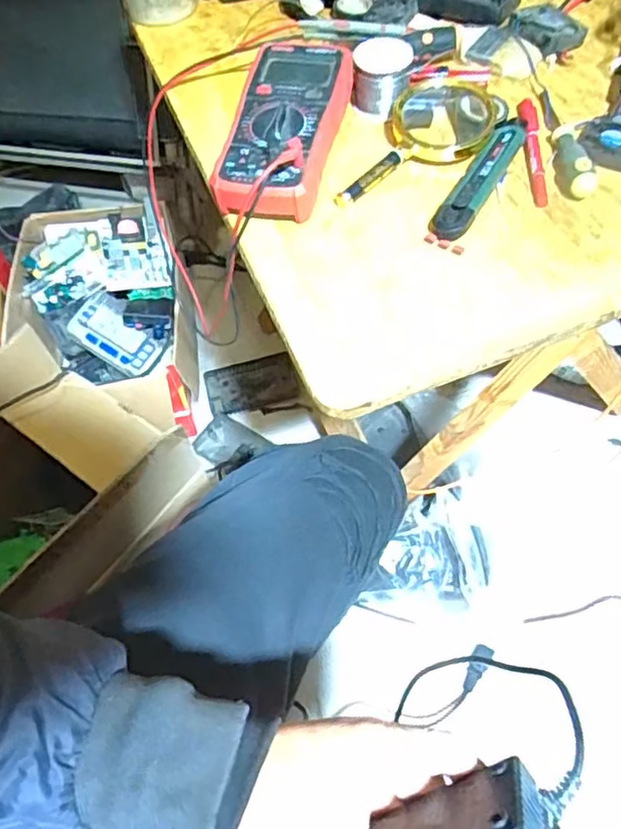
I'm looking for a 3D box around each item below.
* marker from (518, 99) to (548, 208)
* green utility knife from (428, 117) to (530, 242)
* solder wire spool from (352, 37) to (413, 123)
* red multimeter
[{"bbox_3d":[0.199,-0.239,0.556,0.017,0.010,0.142,3,59,6],"label":"marker"},{"bbox_3d":[0.147,-0.208,0.537,0.033,0.015,0.158,25,64,18],"label":"green utility knife"},{"bbox_3d":[0.067,-0.321,0.592,0.053,0.056,0.053,3,59,6],"label":"solder wire spool"},{"bbox_3d":[-0.023,-0.253,0.547,0.091,0.047,0.195,10,60,10],"label":"red multimeter"}]

